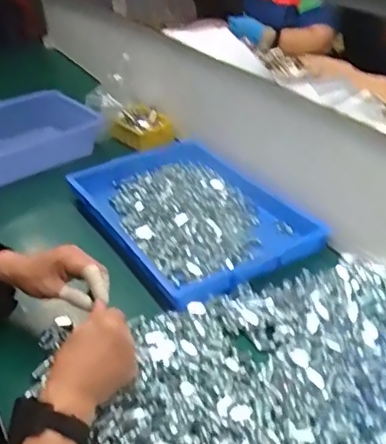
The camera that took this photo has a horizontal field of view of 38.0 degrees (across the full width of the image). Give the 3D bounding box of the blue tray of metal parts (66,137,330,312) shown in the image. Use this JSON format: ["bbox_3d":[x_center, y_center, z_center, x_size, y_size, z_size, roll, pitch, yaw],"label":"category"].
[{"bbox_3d":[-0.011,-0.023,0.998,0.305,0.057,0.436,-22,37,-25],"label":"blue tray of metal parts"}]

